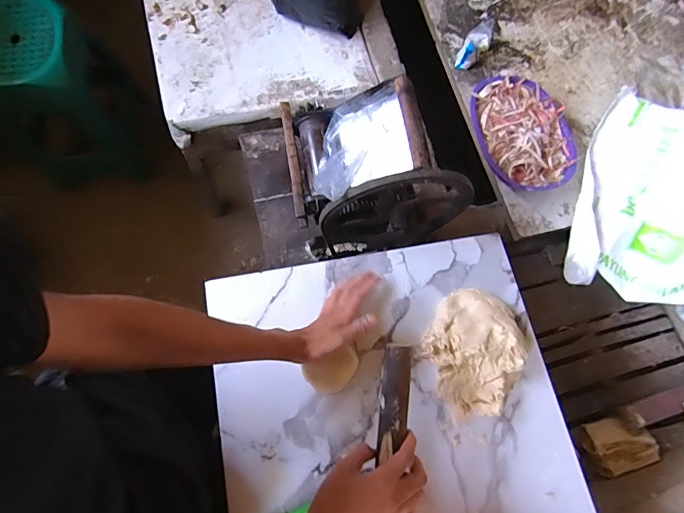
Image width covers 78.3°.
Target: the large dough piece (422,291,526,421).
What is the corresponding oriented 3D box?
[{"bbox_3d":[0.197,0.141,0.628,0.144,0.037,0.189,29,72,4],"label":"large dough piece"}]

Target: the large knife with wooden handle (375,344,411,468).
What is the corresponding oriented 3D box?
[{"bbox_3d":[0.057,0.266,0.505,0.034,0.023,0.308,5,86,2],"label":"large knife with wooden handle"}]

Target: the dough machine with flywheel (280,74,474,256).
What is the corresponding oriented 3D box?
[{"bbox_3d":[0.054,-0.162,0.747,0.290,0.264,0.236,-7,73,-8],"label":"dough machine with flywheel"}]

